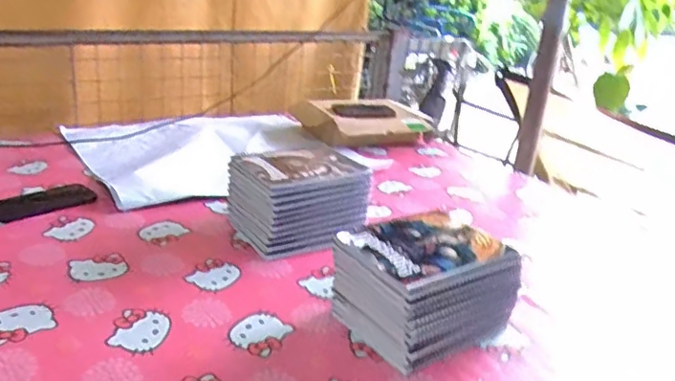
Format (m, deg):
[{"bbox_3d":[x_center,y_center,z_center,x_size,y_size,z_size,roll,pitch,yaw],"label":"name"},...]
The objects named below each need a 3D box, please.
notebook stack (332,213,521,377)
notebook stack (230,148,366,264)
[{"bbox_3d":[0.114,0.122,0.778,0.201,0.119,0.155,-11,27,-35],"label":"notebook stack"},{"bbox_3d":[-0.075,0.011,1.015,0.216,0.118,0.165,-10,27,-34],"label":"notebook stack"}]

